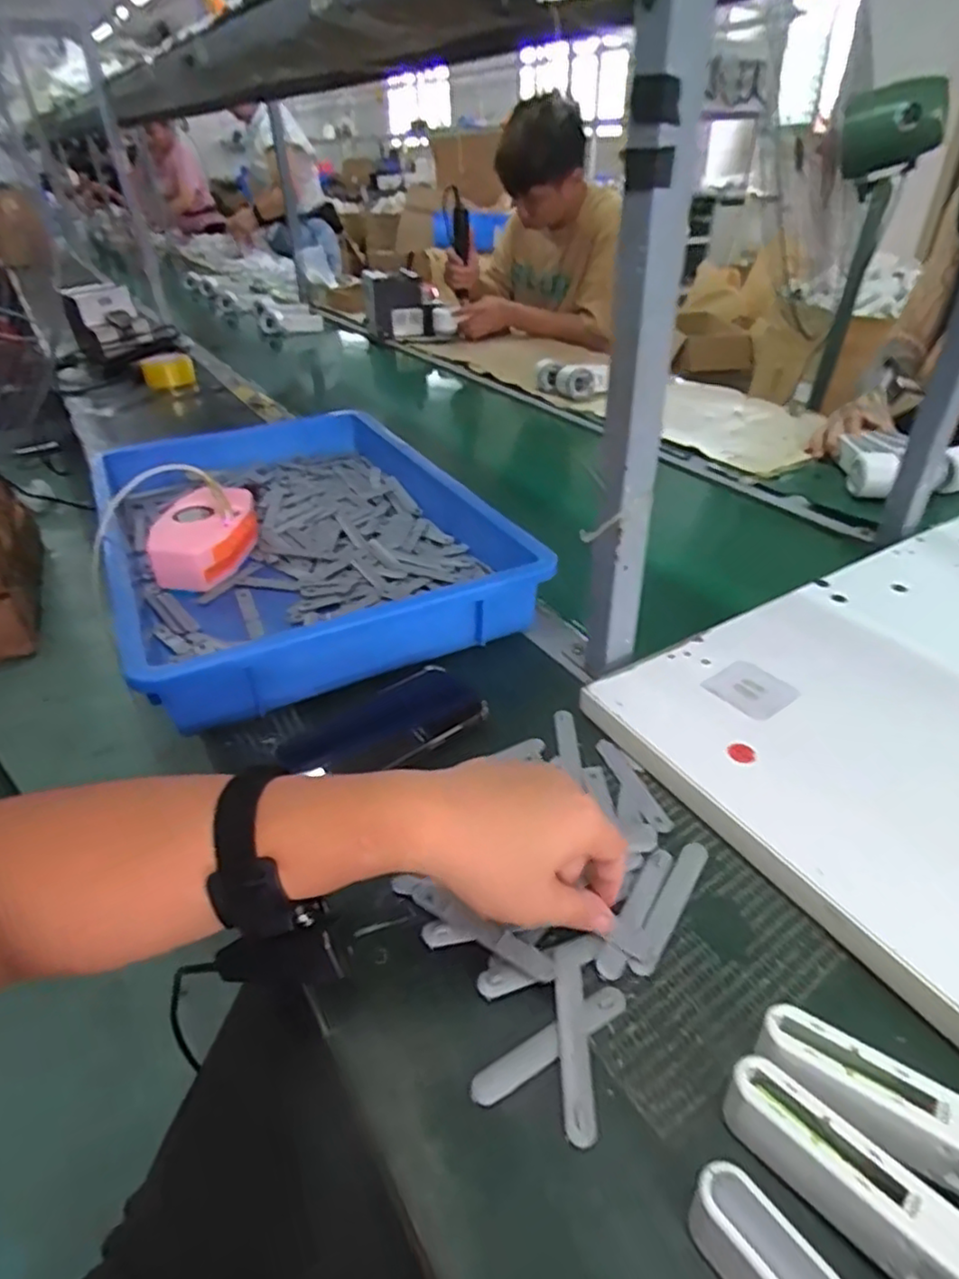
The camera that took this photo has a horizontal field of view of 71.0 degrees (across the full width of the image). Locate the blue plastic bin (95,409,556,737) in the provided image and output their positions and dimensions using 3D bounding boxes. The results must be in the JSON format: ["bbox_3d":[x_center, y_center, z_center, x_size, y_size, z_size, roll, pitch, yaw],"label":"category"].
[{"bbox_3d":[-0.212,-0.132,0.766,0.382,0.083,0.555,-18,40,-20],"label":"blue plastic bin"}]

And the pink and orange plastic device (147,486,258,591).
[{"bbox_3d":[-0.311,-0.117,0.765,0.087,0.064,0.133,1,37,4],"label":"pink and orange plastic device"}]

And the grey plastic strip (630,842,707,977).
[{"bbox_3d":[0.119,0.166,0.419,0.015,0.004,0.097,29,50,21],"label":"grey plastic strip"}]

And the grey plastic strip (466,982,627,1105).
[{"bbox_3d":[0.039,0.216,0.359,0.096,0.004,0.016,-21,41,-23],"label":"grey plastic strip"}]

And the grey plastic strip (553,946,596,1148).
[{"bbox_3d":[0.049,0.212,0.360,0.016,0.006,0.096,-1,37,2],"label":"grey plastic strip"}]

